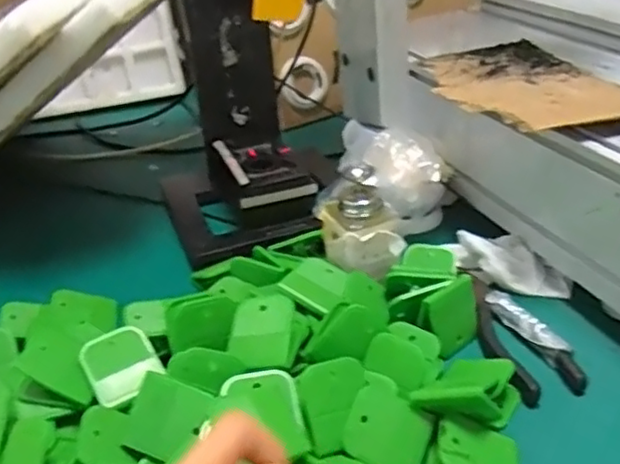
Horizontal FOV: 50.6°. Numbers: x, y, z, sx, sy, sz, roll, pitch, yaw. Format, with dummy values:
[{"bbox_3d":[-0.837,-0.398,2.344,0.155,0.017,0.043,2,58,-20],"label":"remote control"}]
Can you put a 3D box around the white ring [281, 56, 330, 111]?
[{"bbox_3d":[-0.004,-0.211,0.928,0.075,0.077,0.018,20,-14,-28],"label":"white ring"}]

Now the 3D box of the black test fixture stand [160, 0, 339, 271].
[{"bbox_3d":[-0.087,-0.167,0.631,0.147,0.352,0.163,-14,33,-14],"label":"black test fixture stand"}]

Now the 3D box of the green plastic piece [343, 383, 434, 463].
[{"bbox_3d":[0.051,0.129,0.423,0.054,0.004,0.049,27,65,-1],"label":"green plastic piece"}]

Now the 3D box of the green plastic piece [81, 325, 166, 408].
[{"bbox_3d":[-0.132,0.092,0.461,0.046,0.004,0.049,-24,73,-31],"label":"green plastic piece"}]

